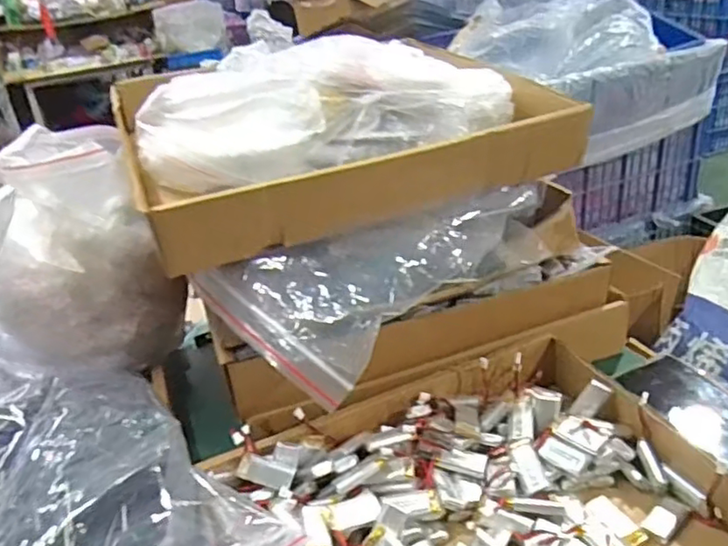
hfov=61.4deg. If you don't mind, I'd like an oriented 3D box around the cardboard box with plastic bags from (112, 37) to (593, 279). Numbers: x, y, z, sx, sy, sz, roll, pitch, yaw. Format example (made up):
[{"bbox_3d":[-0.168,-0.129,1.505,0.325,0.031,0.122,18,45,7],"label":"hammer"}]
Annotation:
[{"bbox_3d":[-0.010,-0.135,0.556,0.380,0.123,0.201,-16,29,-16],"label":"cardboard box with plastic bags"}]

